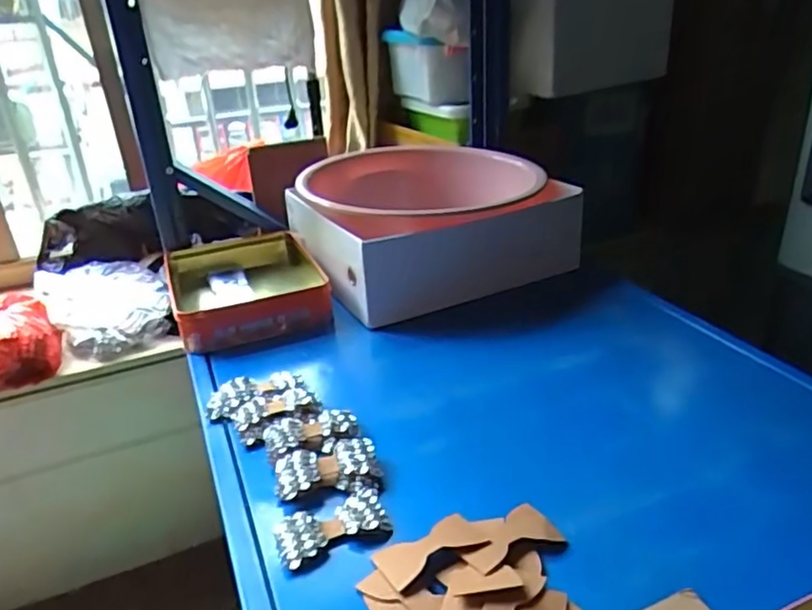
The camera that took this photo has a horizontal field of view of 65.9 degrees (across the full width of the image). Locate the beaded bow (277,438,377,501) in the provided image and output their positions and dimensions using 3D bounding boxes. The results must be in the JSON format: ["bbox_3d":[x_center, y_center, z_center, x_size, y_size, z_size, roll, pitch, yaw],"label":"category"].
[{"bbox_3d":[-0.072,0.148,0.565,0.090,0.023,0.053,-8,26,-9],"label":"beaded bow"}]

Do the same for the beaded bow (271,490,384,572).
[{"bbox_3d":[-0.061,0.179,0.508,0.088,0.014,0.043,-17,28,-25],"label":"beaded bow"}]

